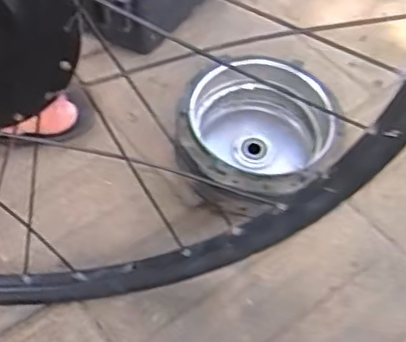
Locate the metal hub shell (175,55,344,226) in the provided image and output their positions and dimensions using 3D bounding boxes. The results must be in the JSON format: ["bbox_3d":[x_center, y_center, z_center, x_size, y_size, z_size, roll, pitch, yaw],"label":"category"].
[{"bbox_3d":[0.049,-0.028,0.577,0.136,0.084,0.136,-1,51,1],"label":"metal hub shell"}]

